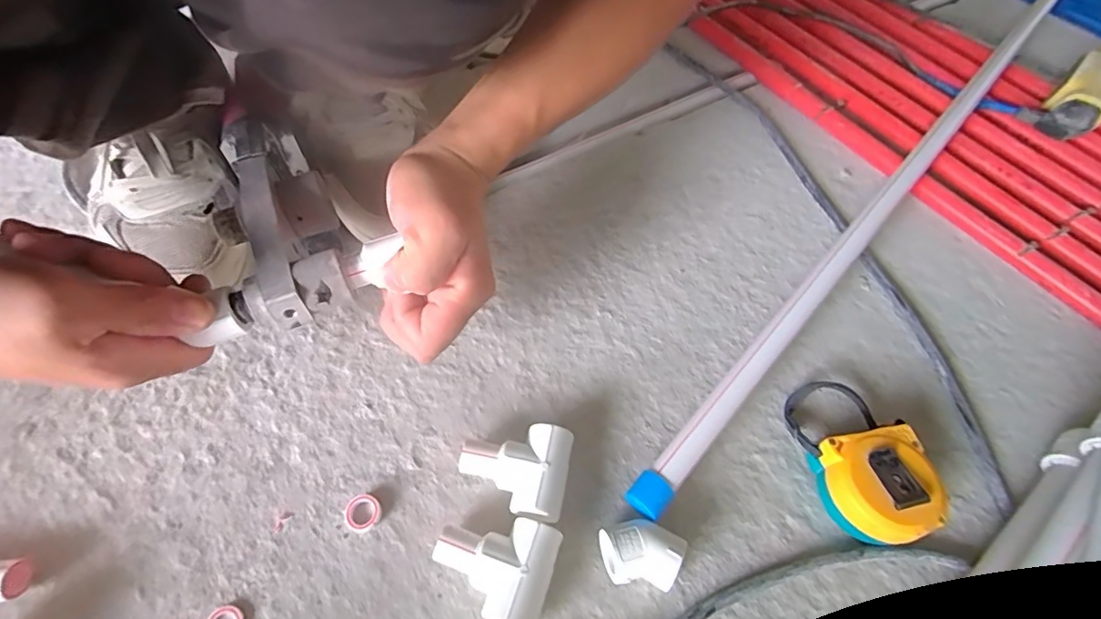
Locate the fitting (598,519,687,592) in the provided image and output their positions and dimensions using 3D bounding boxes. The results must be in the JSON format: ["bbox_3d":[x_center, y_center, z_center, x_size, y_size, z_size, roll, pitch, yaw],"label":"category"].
[{"bbox_3d":[0.052,0.141,0.294,0.045,0.030,0.032,8,58,2],"label":"fitting"}]

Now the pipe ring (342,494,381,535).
[{"bbox_3d":[-0.115,0.125,0.312,0.022,0.005,0.021,1,58,-2],"label":"pipe ring"}]

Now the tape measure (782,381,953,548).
[{"bbox_3d":[0.198,0.093,0.327,0.059,0.041,0.103,-9,59,-9],"label":"tape measure"}]

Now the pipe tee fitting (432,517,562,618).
[{"bbox_3d":[-0.032,0.144,0.289,0.065,0.030,0.052,18,58,8],"label":"pipe tee fitting"}]

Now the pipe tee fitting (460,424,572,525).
[{"bbox_3d":[-0.022,0.100,0.318,0.065,0.031,0.055,11,58,4],"label":"pipe tee fitting"}]

